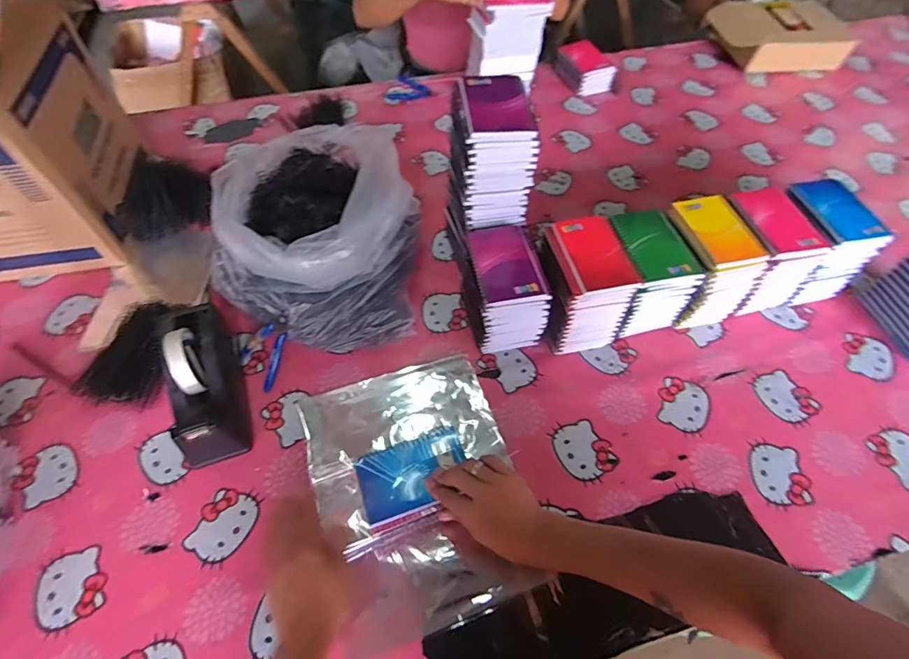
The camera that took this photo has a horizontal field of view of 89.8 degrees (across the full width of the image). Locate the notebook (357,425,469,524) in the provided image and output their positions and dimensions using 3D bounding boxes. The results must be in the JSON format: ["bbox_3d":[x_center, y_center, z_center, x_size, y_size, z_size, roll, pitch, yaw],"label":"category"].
[{"bbox_3d":[-0.050,0.175,0.561,0.131,0.011,0.080,-17,57,-11],"label":"notebook"}]

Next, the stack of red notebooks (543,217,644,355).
[{"bbox_3d":[0.190,-0.064,0.693,0.101,0.154,0.134,-12,56,-9],"label":"stack of red notebooks"}]

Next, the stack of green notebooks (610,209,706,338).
[{"bbox_3d":[0.289,-0.083,0.708,0.103,0.150,0.130,-10,56,-7],"label":"stack of green notebooks"}]

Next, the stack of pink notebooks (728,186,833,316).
[{"bbox_3d":[0.483,-0.125,0.734,0.109,0.150,0.141,-18,57,-12],"label":"stack of pink notebooks"}]

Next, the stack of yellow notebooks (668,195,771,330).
[{"bbox_3d":[0.387,-0.105,0.724,0.106,0.144,0.147,-14,57,-10],"label":"stack of yellow notebooks"}]

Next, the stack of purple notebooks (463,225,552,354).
[{"bbox_3d":[0.074,-0.060,0.690,0.094,0.144,0.148,-8,56,-6],"label":"stack of purple notebooks"}]

